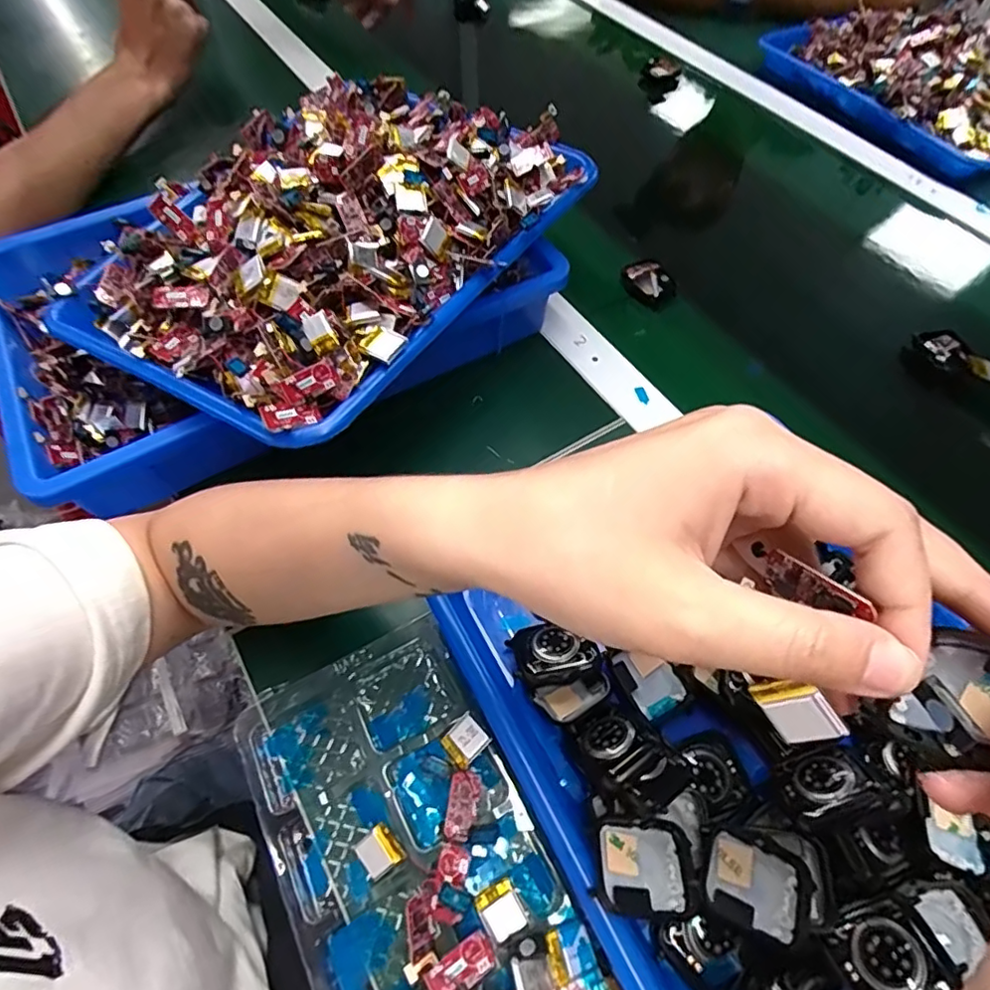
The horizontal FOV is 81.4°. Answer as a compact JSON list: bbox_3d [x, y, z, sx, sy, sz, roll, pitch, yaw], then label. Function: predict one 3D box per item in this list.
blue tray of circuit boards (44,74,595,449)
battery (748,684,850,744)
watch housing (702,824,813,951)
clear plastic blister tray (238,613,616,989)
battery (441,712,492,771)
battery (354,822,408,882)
[{"bbox_3d":[-0.109,-0.187,0.385,0.255,0.079,0.319,29,62,15],"label":"blue tray of circuit boards"},{"bbox_3d":[0.087,0.062,0.165,0.020,0.017,0.004,56,32,-2],"label":"battery"},{"bbox_3d":[0.110,0.164,0.242,0.042,0.012,0.036,16,59,8],"label":"watch housing"},{"bbox_3d":[-0.024,0.192,0.255,0.112,0.030,0.264,-24,62,-15],"label":"clear plastic blister tray"},{"bbox_3d":[-0.015,0.125,0.293,0.021,0.007,0.019,-36,66,-21],"label":"battery"},{"bbox_3d":[-0.054,0.167,0.269,0.019,0.006,0.019,-33,65,-20],"label":"battery"}]

